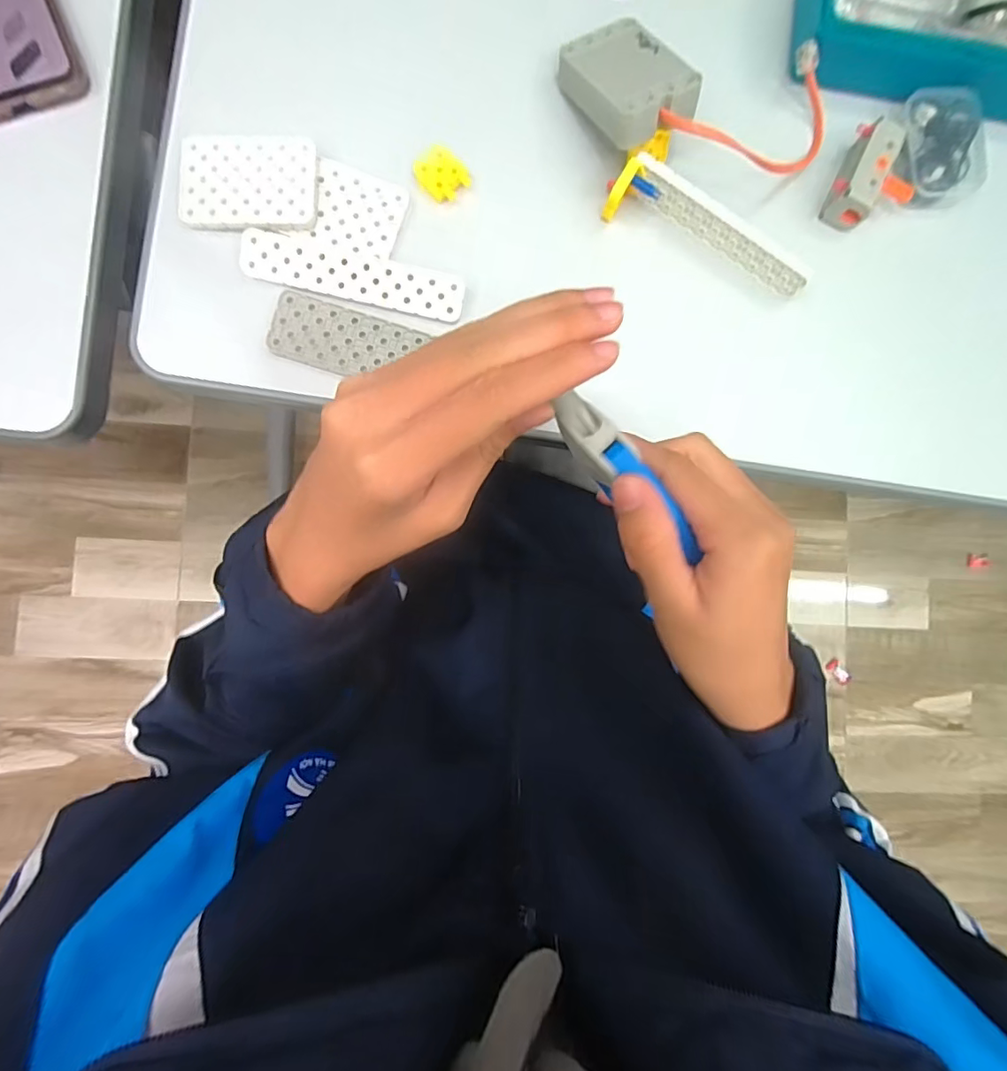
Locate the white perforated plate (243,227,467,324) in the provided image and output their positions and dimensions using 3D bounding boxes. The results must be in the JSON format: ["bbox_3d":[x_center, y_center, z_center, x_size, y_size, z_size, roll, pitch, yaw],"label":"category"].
[{"bbox_3d":[-0.085,-0.149,0.297,0.123,0.005,0.027,11,87,-4],"label":"white perforated plate"}]

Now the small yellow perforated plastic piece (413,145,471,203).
[{"bbox_3d":[-0.037,-0.212,0.305,0.029,0.004,0.026,45,85,-2],"label":"small yellow perforated plastic piece"}]

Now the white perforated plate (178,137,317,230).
[{"bbox_3d":[-0.143,-0.198,0.291,0.074,0.007,0.051,2,87,-5],"label":"white perforated plate"}]

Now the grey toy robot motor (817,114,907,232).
[{"bbox_3d":[0.218,-0.221,0.317,0.024,0.026,0.055,23,86,-4],"label":"grey toy robot motor"}]

